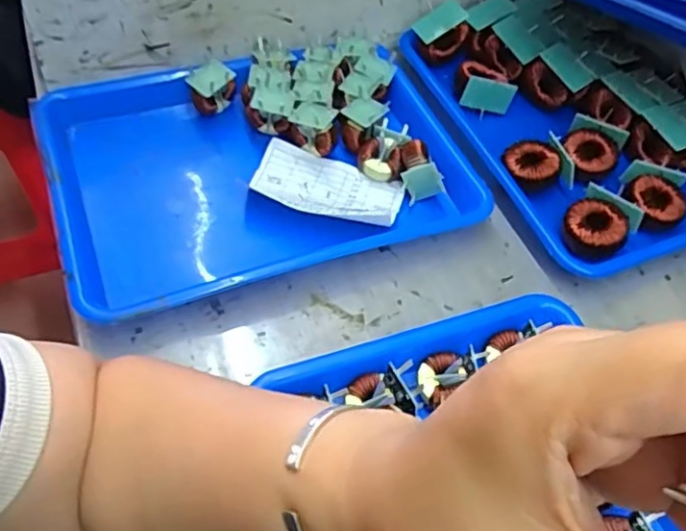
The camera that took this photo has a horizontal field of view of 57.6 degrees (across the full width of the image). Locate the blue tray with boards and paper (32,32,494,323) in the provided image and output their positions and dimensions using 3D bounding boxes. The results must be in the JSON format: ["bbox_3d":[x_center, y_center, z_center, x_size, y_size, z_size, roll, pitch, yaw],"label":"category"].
[{"bbox_3d":[-0.074,-0.095,0.530,0.327,0.038,0.249,-16,57,-16],"label":"blue tray with boards and paper"}]

